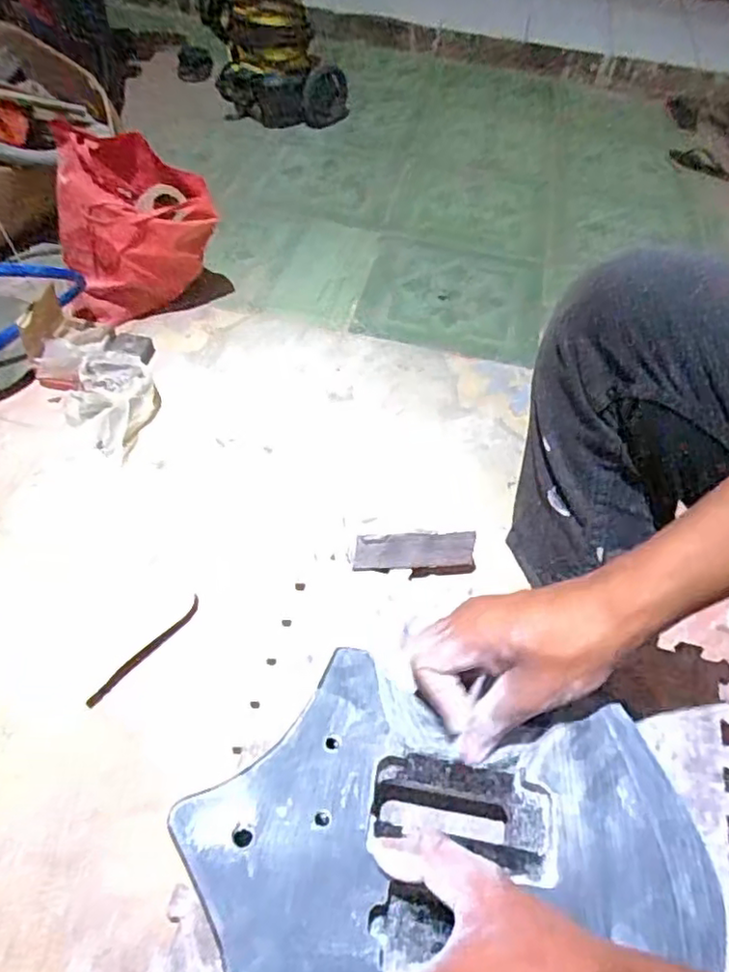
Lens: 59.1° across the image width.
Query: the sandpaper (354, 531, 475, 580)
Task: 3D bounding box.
[{"bbox_3d":[0.038,0.051,0.472,0.089,0.043,0.012,-1,53,-7],"label":"sandpaper"}]

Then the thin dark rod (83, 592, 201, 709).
[{"bbox_3d":[-0.147,0.112,0.438,0.010,0.004,0.097,33,56,18],"label":"thin dark rod"}]

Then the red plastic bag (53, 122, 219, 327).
[{"bbox_3d":[-0.425,-0.469,1.206,0.273,0.293,0.143,-17,56,-18],"label":"red plastic bag"}]

